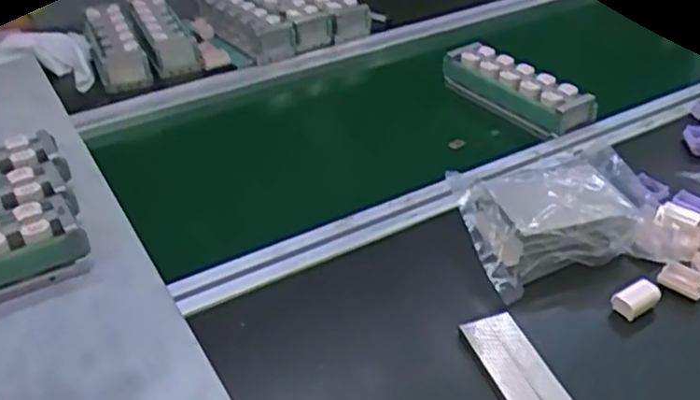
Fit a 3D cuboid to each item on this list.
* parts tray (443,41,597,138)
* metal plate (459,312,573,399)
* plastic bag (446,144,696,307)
[{"bbox_3d":[0.199,-0.136,0.900,0.068,0.045,0.205,-21,39,-24],"label":"parts tray"},{"bbox_3d":[0.123,0.125,0.540,0.046,0.009,0.113,-12,36,-12],"label":"metal plate"},{"bbox_3d":[0.194,0.004,0.670,0.194,0.046,0.160,-11,36,-11],"label":"plastic bag"}]

